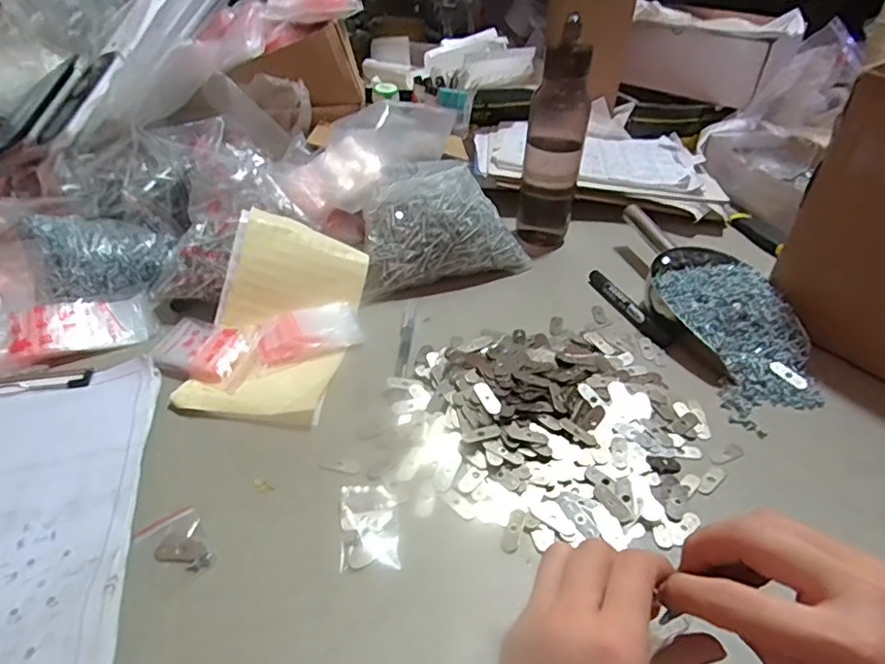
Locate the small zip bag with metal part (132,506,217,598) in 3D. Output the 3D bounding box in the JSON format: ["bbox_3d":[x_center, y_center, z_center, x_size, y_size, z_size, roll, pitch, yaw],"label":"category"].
[{"bbox_3d":[-0.172,0.140,0.372,0.039,0.004,0.053,-27,45,-33],"label":"small zip bag with metal part"}]

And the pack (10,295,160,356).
[{"bbox_3d":[-0.329,-0.009,0.530,0.110,0.031,0.062,-22,43,-30],"label":"pack"}]

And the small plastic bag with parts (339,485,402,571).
[{"bbox_3d":[-0.049,0.129,0.392,0.039,0.007,0.062,-2,37,-6],"label":"small plastic bag with parts"}]

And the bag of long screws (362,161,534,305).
[{"bbox_3d":[-0.009,-0.120,0.644,0.187,0.094,0.119,-14,41,-23],"label":"bag of long screws"}]

